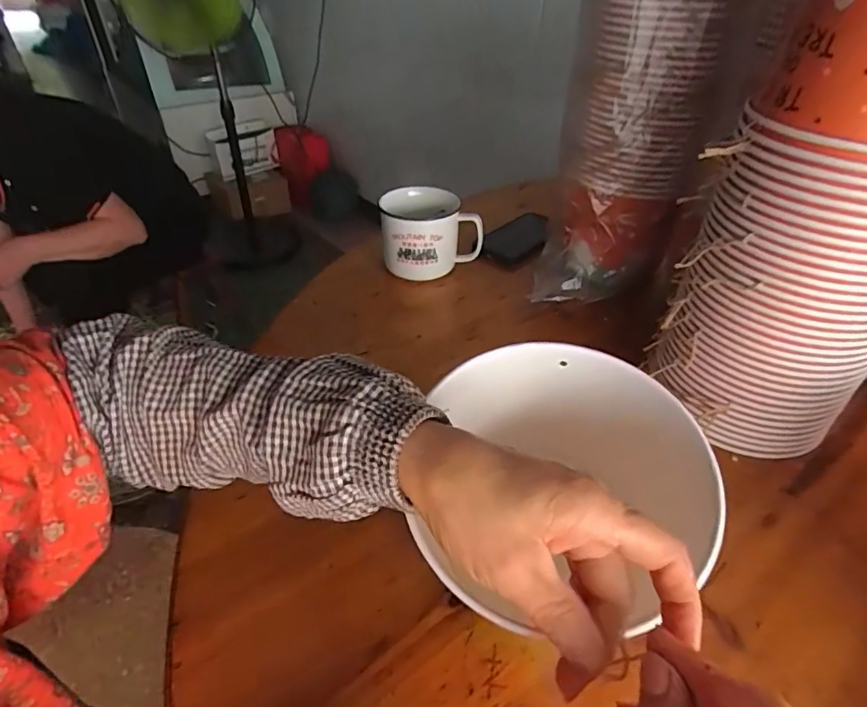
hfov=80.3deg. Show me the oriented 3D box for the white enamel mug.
[{"bbox_3d":[-0.004,-0.161,0.701,0.133,0.095,0.098,-4,39,-6],"label":"white enamel mug"}]

